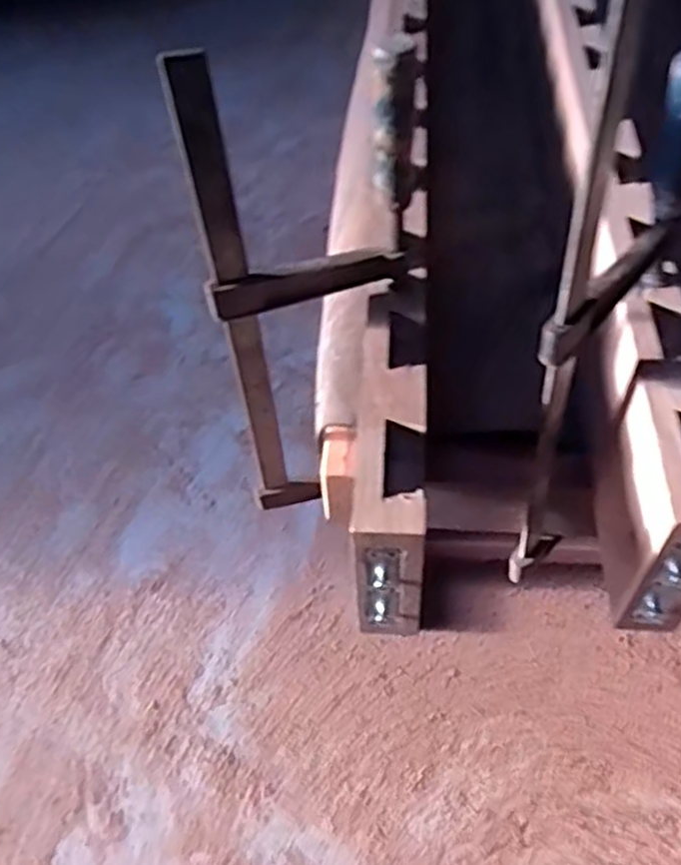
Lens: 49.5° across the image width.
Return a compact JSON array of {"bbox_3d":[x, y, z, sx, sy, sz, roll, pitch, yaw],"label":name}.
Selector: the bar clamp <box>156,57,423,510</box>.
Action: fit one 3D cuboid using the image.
[{"bbox_3d":[-0.018,-0.096,0.645,0.173,0.479,0.026,-15,50,-8],"label":"bar clamp"}]

